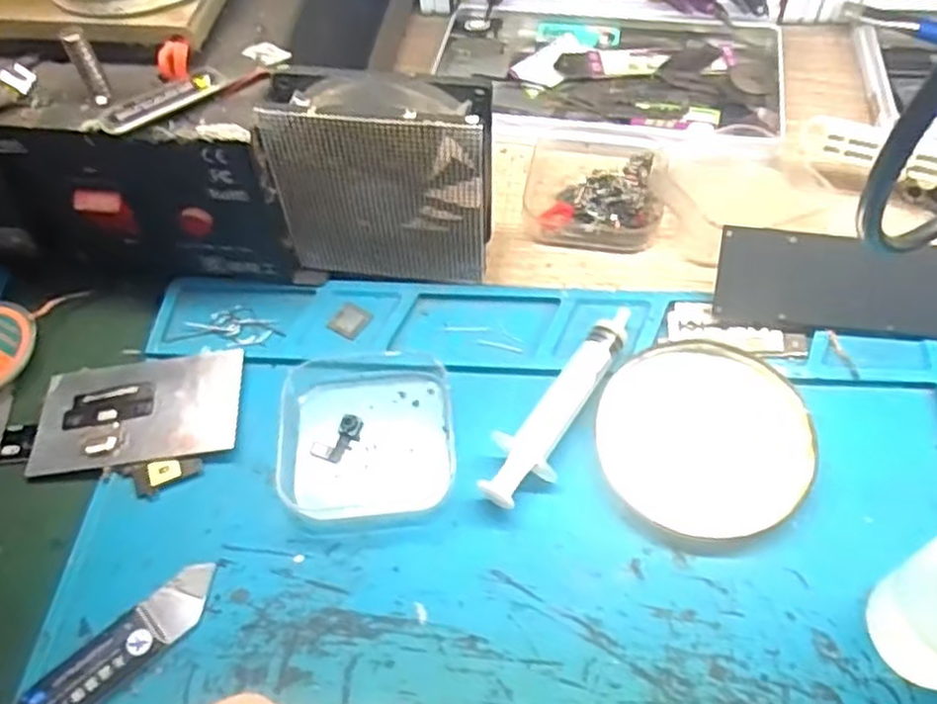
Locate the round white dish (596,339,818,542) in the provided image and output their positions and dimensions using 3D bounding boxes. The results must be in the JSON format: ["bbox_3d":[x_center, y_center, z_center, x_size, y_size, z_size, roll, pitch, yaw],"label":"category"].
[{"bbox_3d":[0.086,0.029,0.273,0.074,0.010,0.074,-2,56,3],"label":"round white dish"}]

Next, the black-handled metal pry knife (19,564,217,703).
[{"bbox_3d":[-0.111,0.095,0.243,0.067,0.007,0.019,-39,62,-20],"label":"black-handled metal pry knife"}]

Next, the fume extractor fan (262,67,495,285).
[{"bbox_3d":[-0.032,-0.065,0.295,0.082,0.087,0.031,-2,56,3],"label":"fume extractor fan"}]

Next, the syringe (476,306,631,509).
[{"bbox_3d":[0.034,0.018,0.279,0.021,0.014,0.091,28,62,20],"label":"syringe"}]

